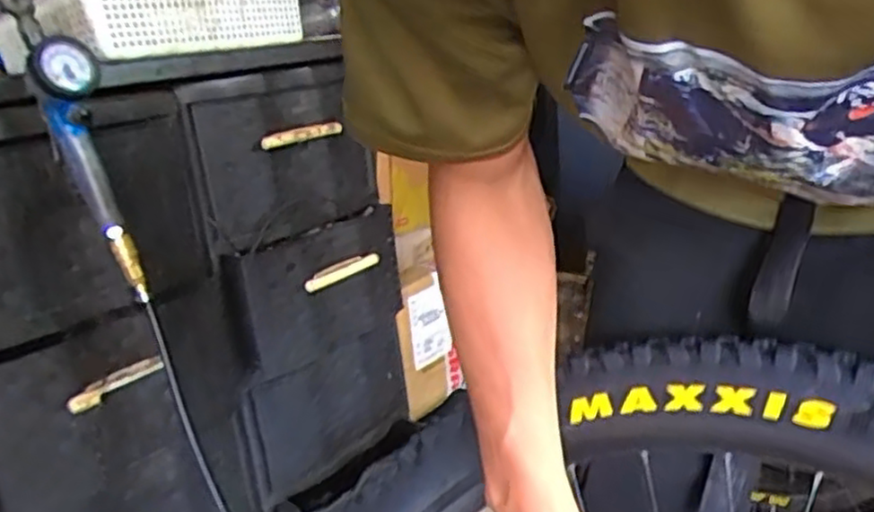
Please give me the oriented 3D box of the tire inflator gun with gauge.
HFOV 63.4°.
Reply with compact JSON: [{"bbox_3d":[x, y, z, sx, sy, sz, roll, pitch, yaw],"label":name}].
[{"bbox_3d":[-0.354,-0.084,0.717,0.062,0.251,0.049,-15,20,-27],"label":"tire inflator gun with gauge"}]

